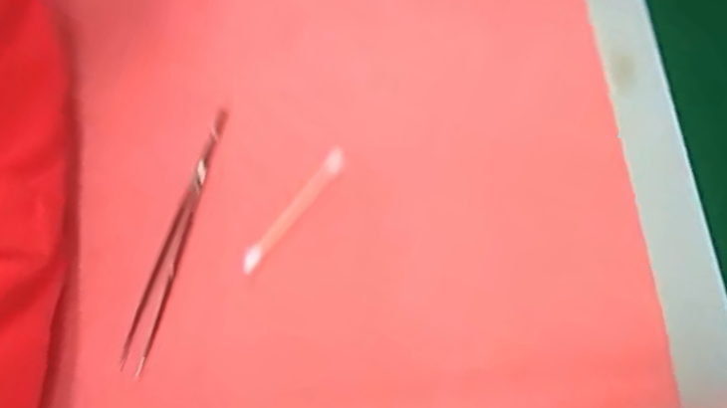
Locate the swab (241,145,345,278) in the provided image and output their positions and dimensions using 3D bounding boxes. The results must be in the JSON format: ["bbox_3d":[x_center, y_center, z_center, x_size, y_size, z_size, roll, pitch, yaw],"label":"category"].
[{"bbox_3d":[-0.033,0.003,0.334,0.008,0.006,0.072,38,75,10],"label":"swab"}]

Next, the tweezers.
[{"bbox_3d":[-0.089,0.015,0.331,0.013,0.010,0.130,16,72,3],"label":"tweezers"}]

